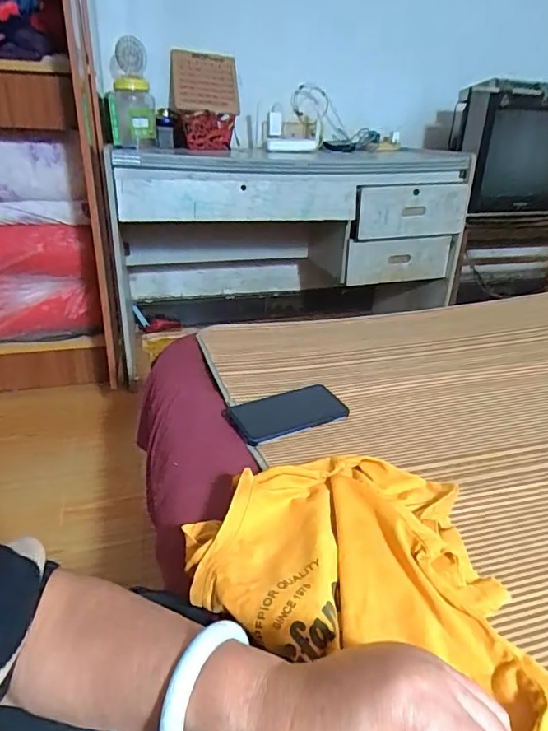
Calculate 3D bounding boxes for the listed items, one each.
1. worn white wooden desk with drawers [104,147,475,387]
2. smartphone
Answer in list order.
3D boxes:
[{"bbox_3d":[0.033,-0.427,1.861,1.225,0.691,0.631,-2,25,-7],"label":"worn white wooden desk with drawers"},{"bbox_3d":[0.021,0.066,0.681,0.159,0.018,0.082,-12,31,-24],"label":"smartphone"}]

